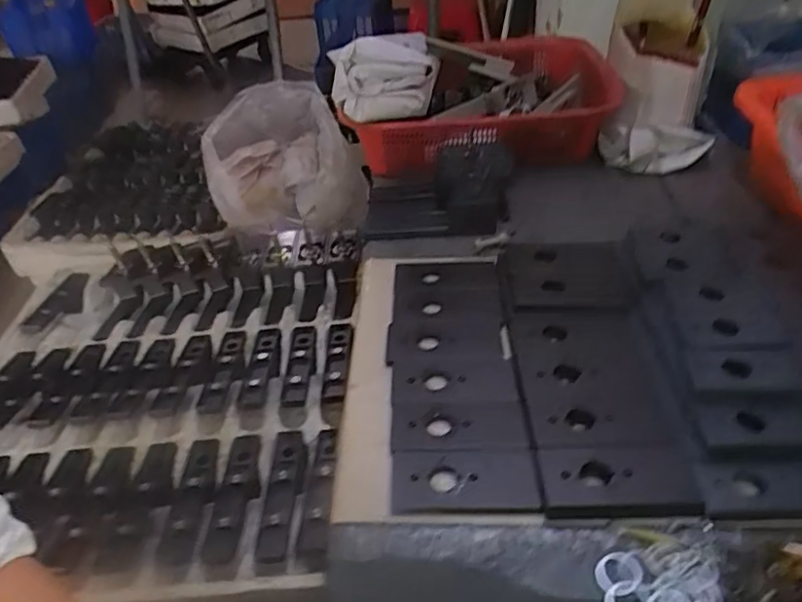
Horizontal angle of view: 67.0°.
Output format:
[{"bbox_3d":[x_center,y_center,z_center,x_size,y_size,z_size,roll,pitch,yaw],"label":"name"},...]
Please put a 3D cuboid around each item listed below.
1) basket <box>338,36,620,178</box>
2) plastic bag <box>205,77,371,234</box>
[{"bbox_3d":[0.119,-0.298,0.883,0.324,0.092,0.362,-1,40,6],"label":"basket"},{"bbox_3d":[-0.236,-0.268,1.207,0.293,0.222,0.260,-21,42,-17],"label":"plastic bag"}]

